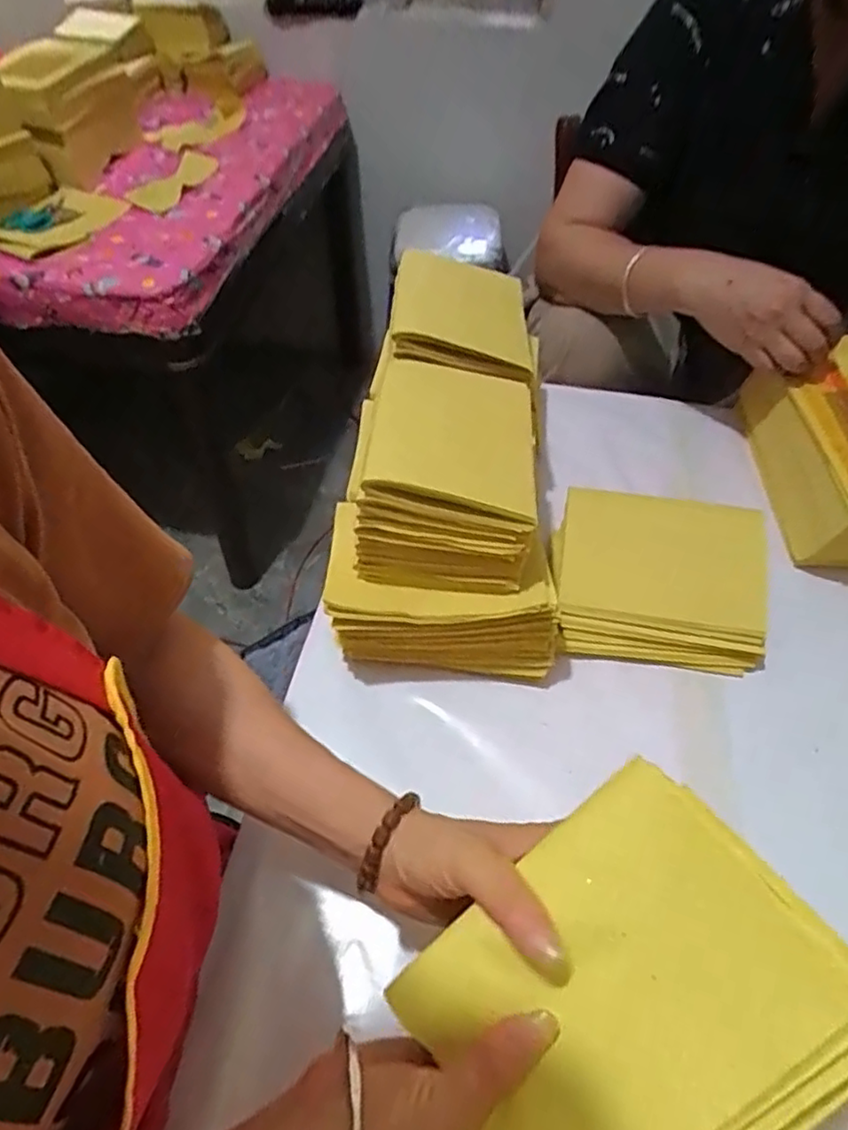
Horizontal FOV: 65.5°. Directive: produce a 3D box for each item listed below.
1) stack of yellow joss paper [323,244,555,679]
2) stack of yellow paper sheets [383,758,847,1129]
[{"bbox_3d":[0.027,-0.098,0.571,0.164,0.193,0.360,3,52,2],"label":"stack of yellow joss paper"},{"bbox_3d":[0.076,0.176,0.261,0.162,0.034,0.125,-43,49,1],"label":"stack of yellow paper sheets"}]

